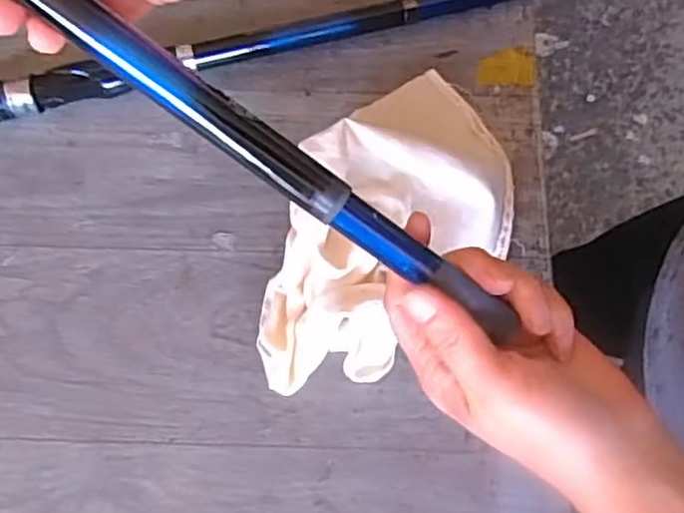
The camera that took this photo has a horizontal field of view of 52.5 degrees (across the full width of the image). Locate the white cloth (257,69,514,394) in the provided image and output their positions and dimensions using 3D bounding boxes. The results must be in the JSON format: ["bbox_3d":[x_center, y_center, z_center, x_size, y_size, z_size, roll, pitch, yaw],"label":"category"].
[{"bbox_3d":[0.026,-0.021,0.452,0.147,0.054,0.238,43,76,13],"label":"white cloth"}]

